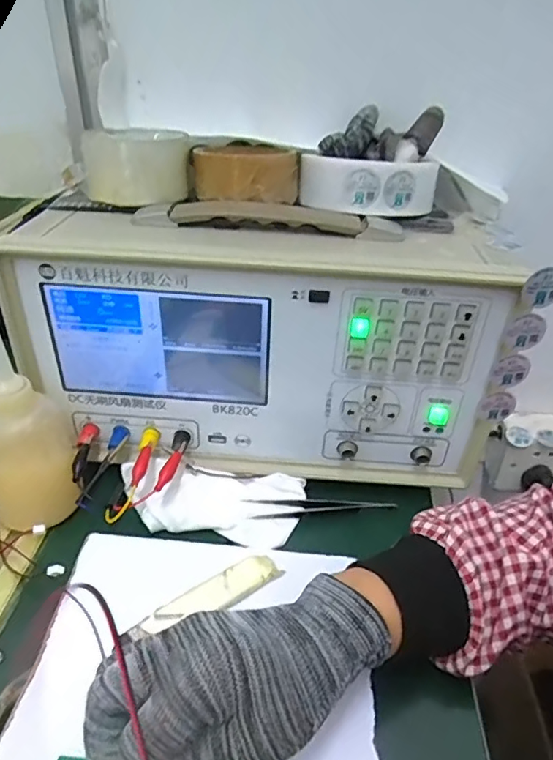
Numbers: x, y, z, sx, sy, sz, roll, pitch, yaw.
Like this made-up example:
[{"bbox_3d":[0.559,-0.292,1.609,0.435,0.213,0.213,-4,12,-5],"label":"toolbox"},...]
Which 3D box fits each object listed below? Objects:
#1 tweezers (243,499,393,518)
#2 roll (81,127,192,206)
[{"bbox_3d":[0.036,0.103,0.403,0.118,0.006,0.017,1,36,-1],"label":"tweezers"},{"bbox_3d":[-0.112,-0.177,0.414,0.081,0.043,0.088,-4,36,-8],"label":"roll"}]

